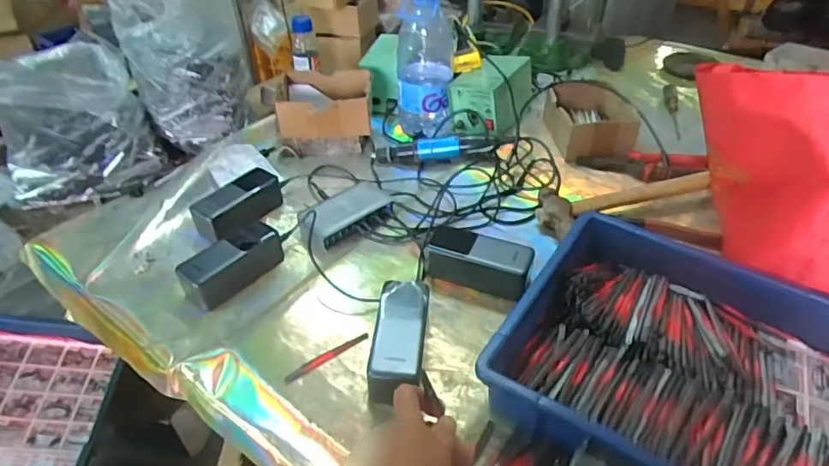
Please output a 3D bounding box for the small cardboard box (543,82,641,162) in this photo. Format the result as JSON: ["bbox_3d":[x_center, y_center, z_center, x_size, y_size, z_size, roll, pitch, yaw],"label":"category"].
[{"bbox_3d":[0.301,-0.191,0.894,0.128,0.060,0.172,-2,40,0],"label":"small cardboard box"}]

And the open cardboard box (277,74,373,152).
[{"bbox_3d":[-0.150,-0.210,0.919,0.146,0.105,0.128,-1,40,1],"label":"open cardboard box"}]

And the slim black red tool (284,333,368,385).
[{"bbox_3d":[-0.097,0.136,0.579,0.103,0.004,0.015,-27,46,-27],"label":"slim black red tool"}]

